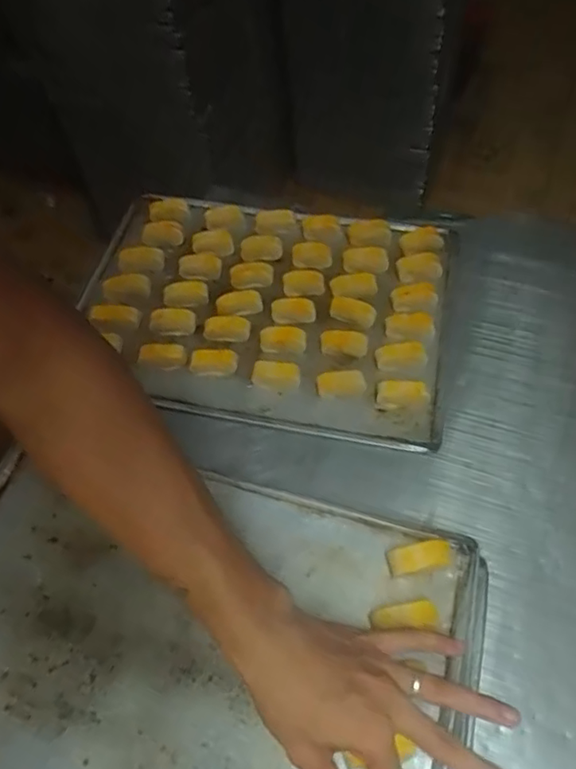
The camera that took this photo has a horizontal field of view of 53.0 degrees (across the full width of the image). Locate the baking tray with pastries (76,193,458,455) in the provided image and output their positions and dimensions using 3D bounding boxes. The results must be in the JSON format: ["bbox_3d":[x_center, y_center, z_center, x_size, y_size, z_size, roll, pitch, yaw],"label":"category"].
[{"bbox_3d":[-0.031,-0.102,0.716,0.451,0.045,0.325,9,56,8],"label":"baking tray with pastries"}]

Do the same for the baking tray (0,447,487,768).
[{"bbox_3d":[-0.090,0.231,0.464,0.466,0.040,0.330,11,55,10],"label":"baking tray"}]

